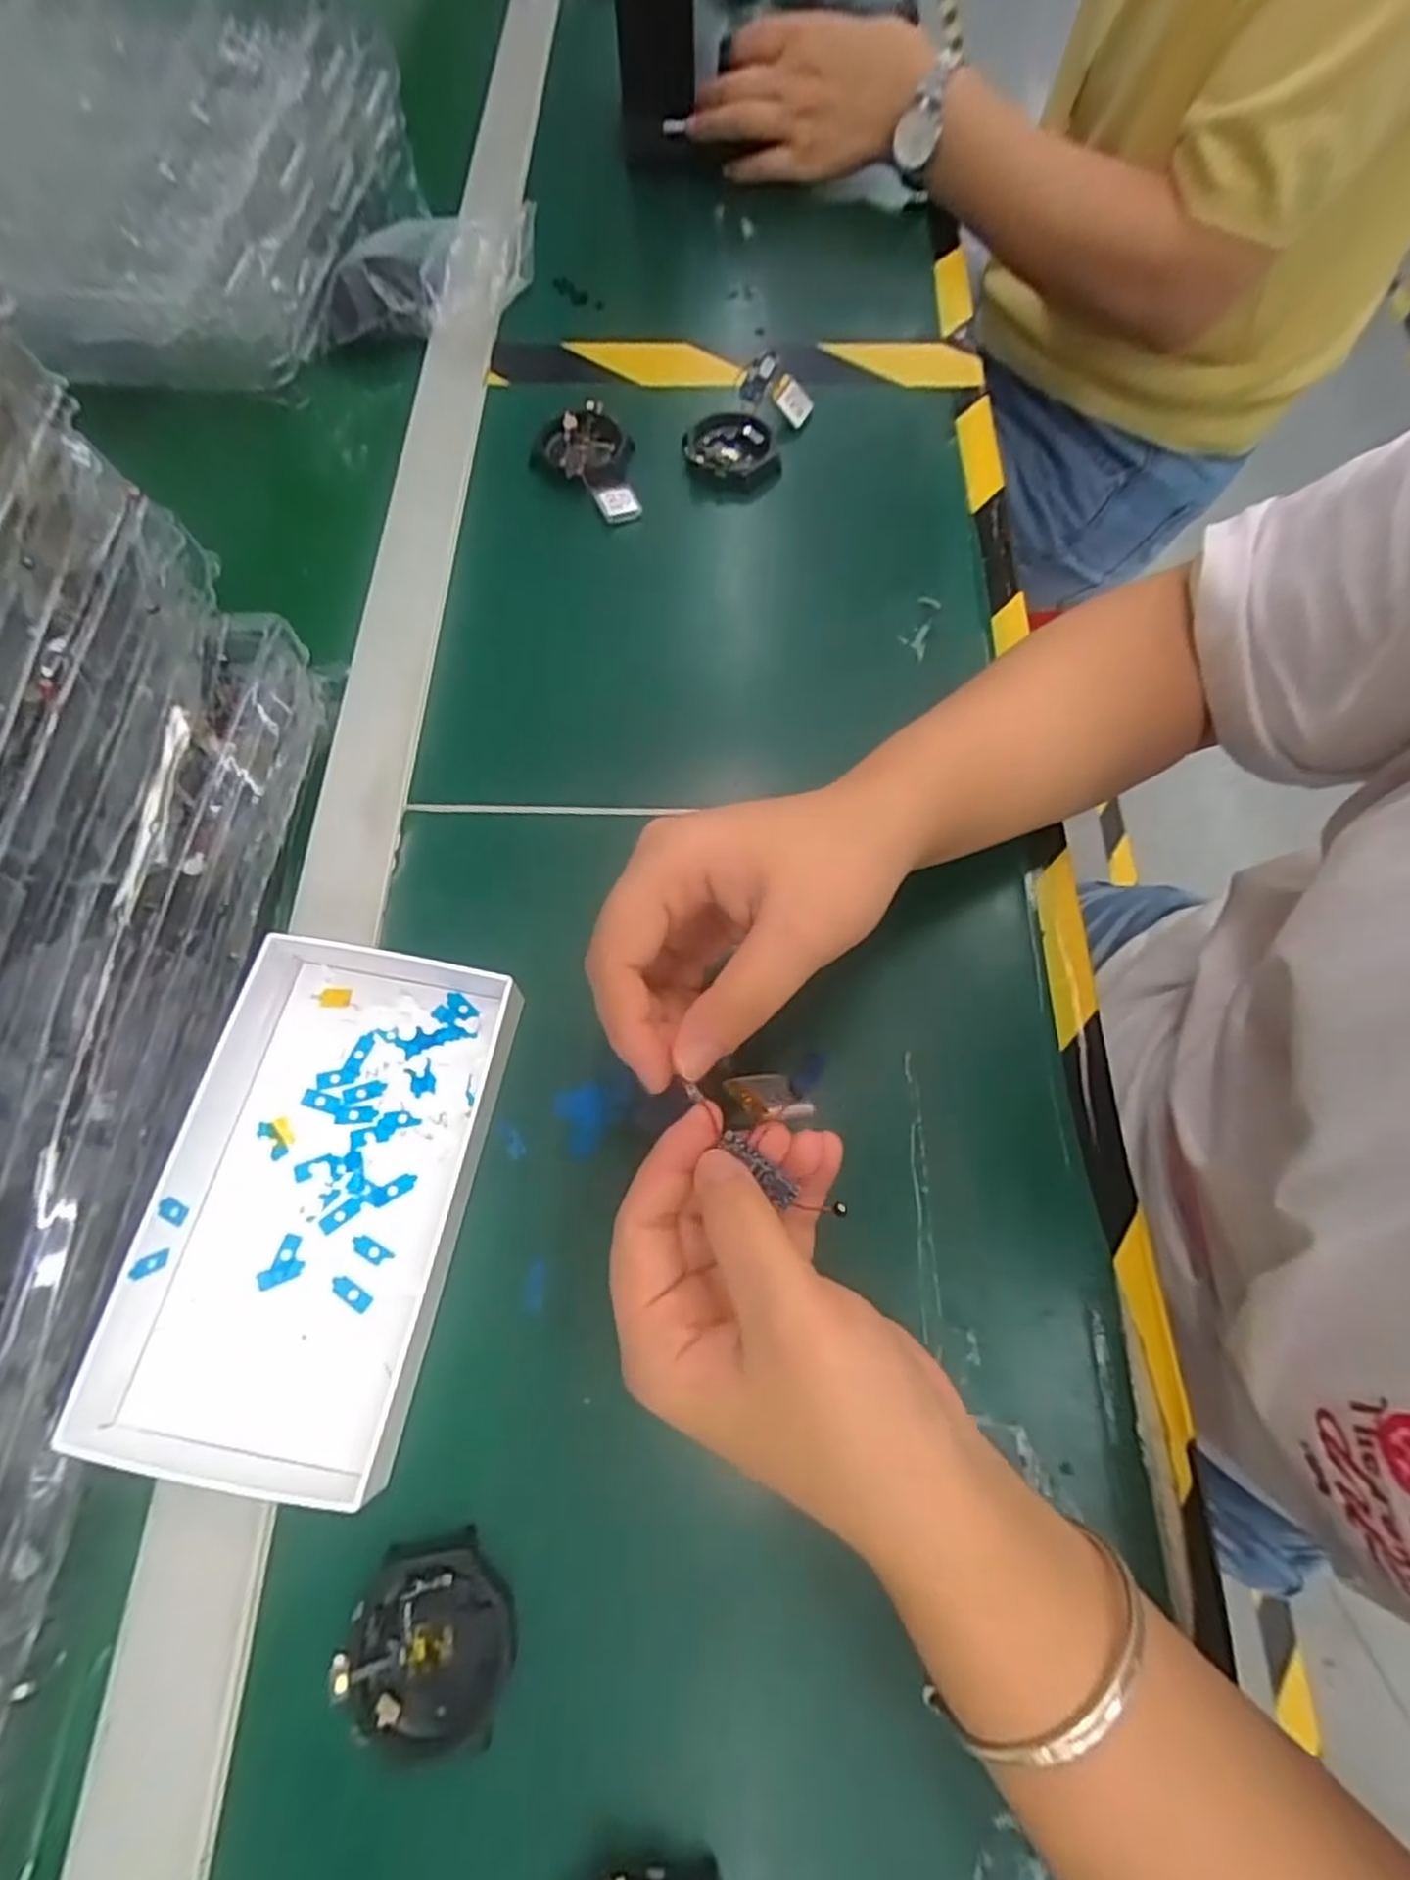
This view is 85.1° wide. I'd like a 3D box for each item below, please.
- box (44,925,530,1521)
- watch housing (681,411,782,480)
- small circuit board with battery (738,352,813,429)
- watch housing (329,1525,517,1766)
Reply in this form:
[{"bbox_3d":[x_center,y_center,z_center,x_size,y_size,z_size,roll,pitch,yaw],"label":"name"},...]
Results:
[{"bbox_3d":[-0.141,0.088,0.277,0.107,0.025,0.173,8,68,4],"label":"box"},{"bbox_3d":[0.012,-0.278,0.435,0.049,0.012,0.051,0,68,0],"label":"watch housing"},{"bbox_3d":[0.043,-0.313,0.436,0.044,0.025,0.015,9,63,-35],"label":"small circuit board with battery"},{"bbox_3d":[-0.083,0.215,0.234,0.049,0.013,0.050,0,68,0],"label":"watch housing"}]

